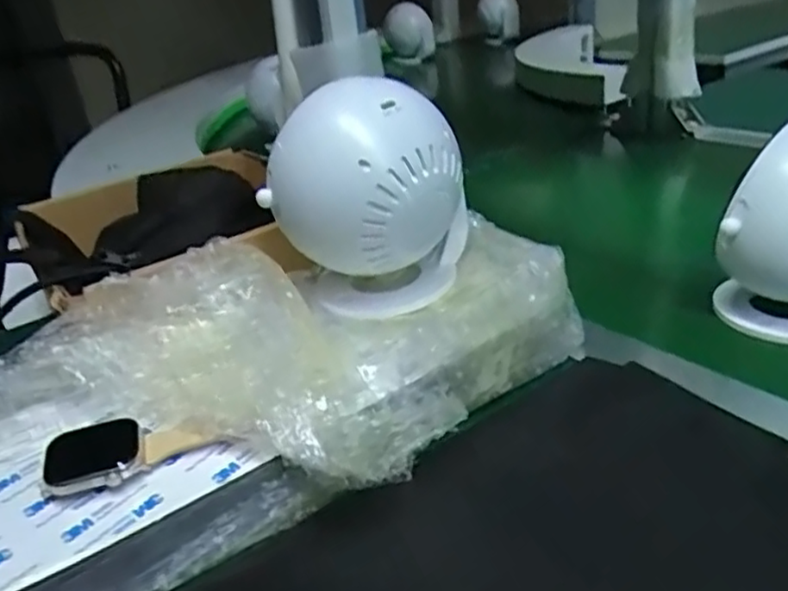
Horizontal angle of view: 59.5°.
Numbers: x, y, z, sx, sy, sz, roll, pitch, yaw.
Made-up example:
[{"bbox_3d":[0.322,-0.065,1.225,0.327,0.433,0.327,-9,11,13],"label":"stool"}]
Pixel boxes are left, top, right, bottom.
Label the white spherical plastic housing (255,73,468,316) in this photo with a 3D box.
[{"bbox_3d":[-0.016,-0.054,0.382,0.105,0.119,0.082,-2,27,9],"label":"white spherical plastic housing"}]

